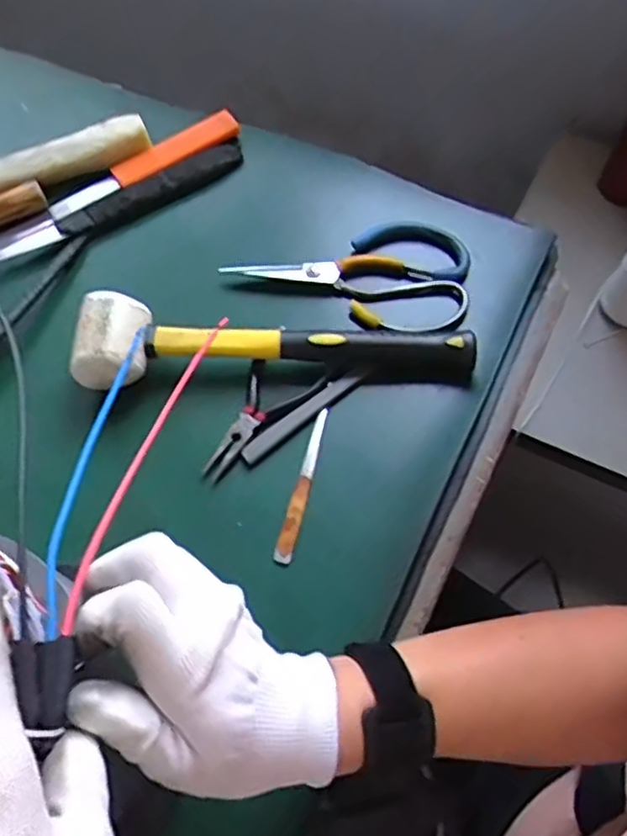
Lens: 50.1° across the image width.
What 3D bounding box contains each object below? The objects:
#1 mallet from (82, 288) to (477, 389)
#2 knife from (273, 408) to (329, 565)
[{"bbox_3d":[-0.025,-0.058,0.482,0.276,0.051,0.062,-4,64,-1],"label":"mallet"},{"bbox_3d":[-0.007,0.043,0.455,0.012,0.004,0.113,12,65,7],"label":"knife"}]

